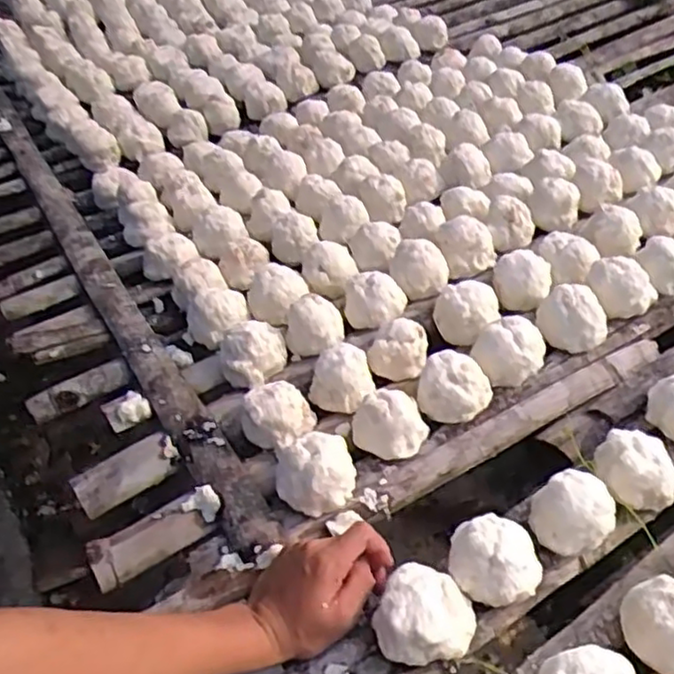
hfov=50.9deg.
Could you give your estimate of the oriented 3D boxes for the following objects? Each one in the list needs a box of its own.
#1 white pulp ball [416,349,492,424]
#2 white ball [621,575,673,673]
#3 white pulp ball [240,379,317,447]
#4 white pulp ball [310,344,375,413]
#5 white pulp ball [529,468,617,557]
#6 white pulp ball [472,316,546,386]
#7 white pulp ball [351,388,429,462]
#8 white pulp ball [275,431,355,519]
[{"bbox_3d":[0.122,0.052,0.739,0.076,0.052,0.066,5,45,12],"label":"white pulp ball"},{"bbox_3d":[0.257,0.219,0.541,0.069,0.045,0.064,10,46,17],"label":"white ball"},{"bbox_3d":[-0.060,0.078,0.727,0.060,0.047,0.062,-4,46,4],"label":"white pulp ball"},{"bbox_3d":[0.004,0.047,0.752,0.065,0.047,0.067,-4,46,4],"label":"white pulp ball"},{"bbox_3d":[0.206,0.150,0.618,0.070,0.053,0.070,16,48,22],"label":"white pulp ball"},{"bbox_3d":[0.189,0.015,0.772,0.076,0.054,0.064,-17,45,-11],"label":"white pulp ball"},{"bbox_3d":[0.051,0.085,0.712,0.073,0.048,0.063,19,50,25],"label":"white pulp ball"},{"bbox_3d":[-0.022,0.126,0.671,0.075,0.047,0.071,-8,44,-1],"label":"white pulp ball"}]

